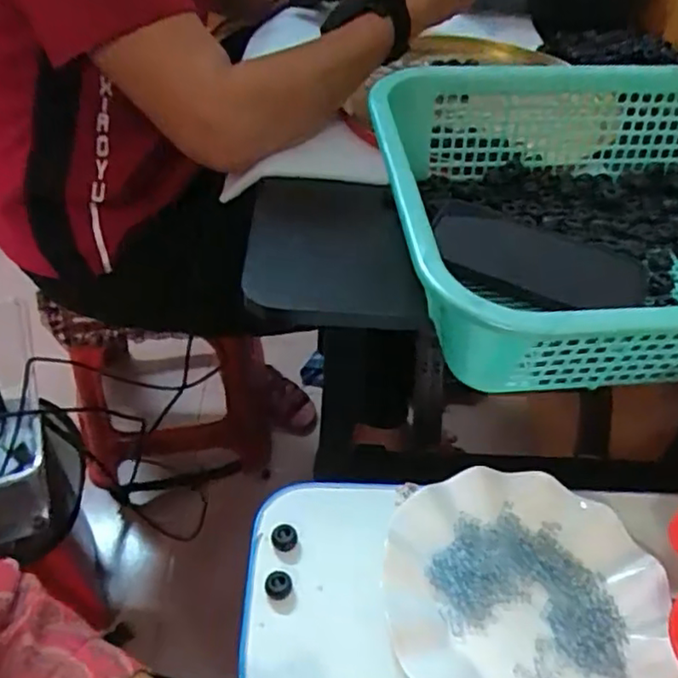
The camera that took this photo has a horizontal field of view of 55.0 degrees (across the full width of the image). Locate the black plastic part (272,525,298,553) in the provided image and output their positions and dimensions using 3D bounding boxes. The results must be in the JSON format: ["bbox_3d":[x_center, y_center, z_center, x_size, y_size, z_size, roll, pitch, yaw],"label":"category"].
[{"bbox_3d":[-0.037,0.136,0.447,0.017,0.014,0.016,0,43,0],"label":"black plastic part"}]

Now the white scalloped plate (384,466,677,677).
[{"bbox_3d":[0.118,0.168,0.415,0.173,0.028,0.176,0,43,0],"label":"white scalloped plate"}]

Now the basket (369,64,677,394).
[{"bbox_3d":[0.226,-0.093,0.476,0.385,0.106,0.297,-2,46,-5],"label":"basket"}]

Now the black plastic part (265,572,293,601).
[{"bbox_3d":[-0.039,0.160,0.424,0.017,0.011,0.016,0,43,0],"label":"black plastic part"}]

